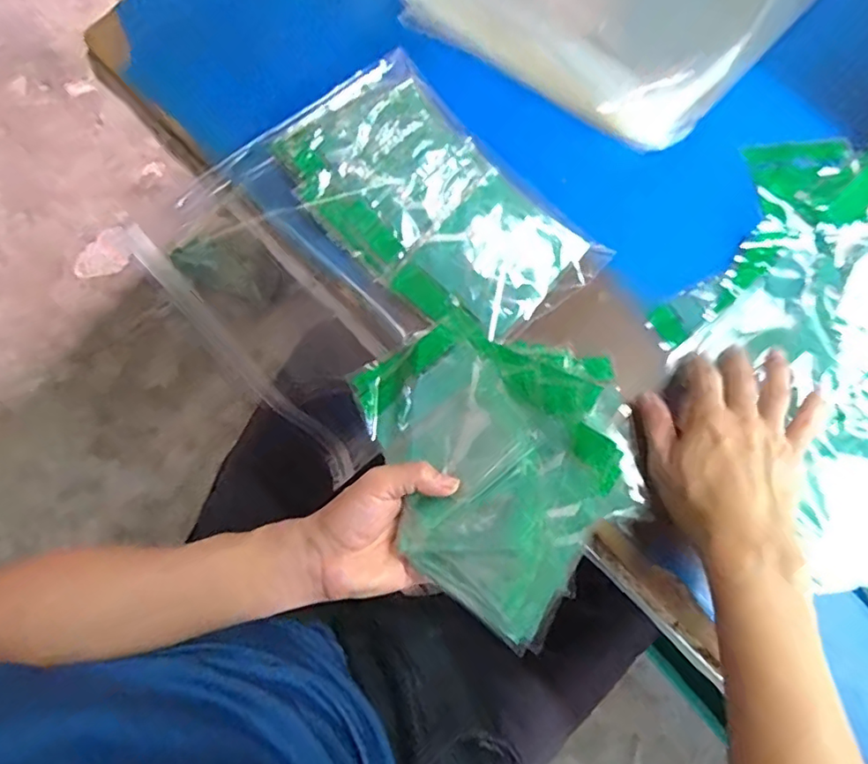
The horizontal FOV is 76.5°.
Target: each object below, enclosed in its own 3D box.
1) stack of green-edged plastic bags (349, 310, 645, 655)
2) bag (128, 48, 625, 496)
[{"bbox_3d":[0.044,0.036,0.403,0.214,0.072,0.199,43,77,14],"label":"stack of green-edged plastic bags"},{"bbox_3d":[-0.065,-0.111,0.482,0.296,0.034,0.286,-40,86,3],"label":"bag"}]

